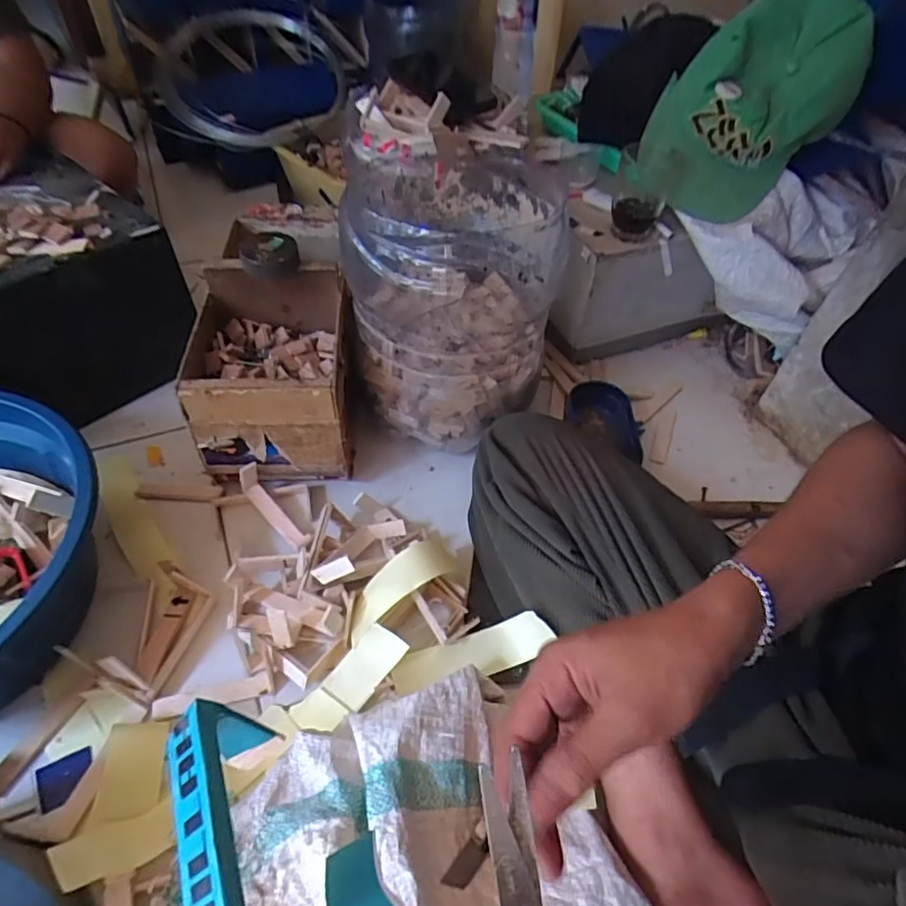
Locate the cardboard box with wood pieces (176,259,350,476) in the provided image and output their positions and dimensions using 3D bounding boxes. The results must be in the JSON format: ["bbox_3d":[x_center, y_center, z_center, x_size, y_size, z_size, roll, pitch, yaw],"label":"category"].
[{"bbox_3d":[-0.205,-0.086,0.654,0.163,0.176,0.167,-3,50,-7],"label":"cardboard box with wood pieces"}]

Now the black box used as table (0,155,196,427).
[{"bbox_3d":[-0.526,-0.192,0.734,0.250,0.223,0.278,36,56,24],"label":"black box used as table"}]

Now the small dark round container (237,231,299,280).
[{"bbox_3d":[-0.206,-0.223,0.632,0.061,0.037,0.054,-14,52,-15],"label":"small dark round container"}]

